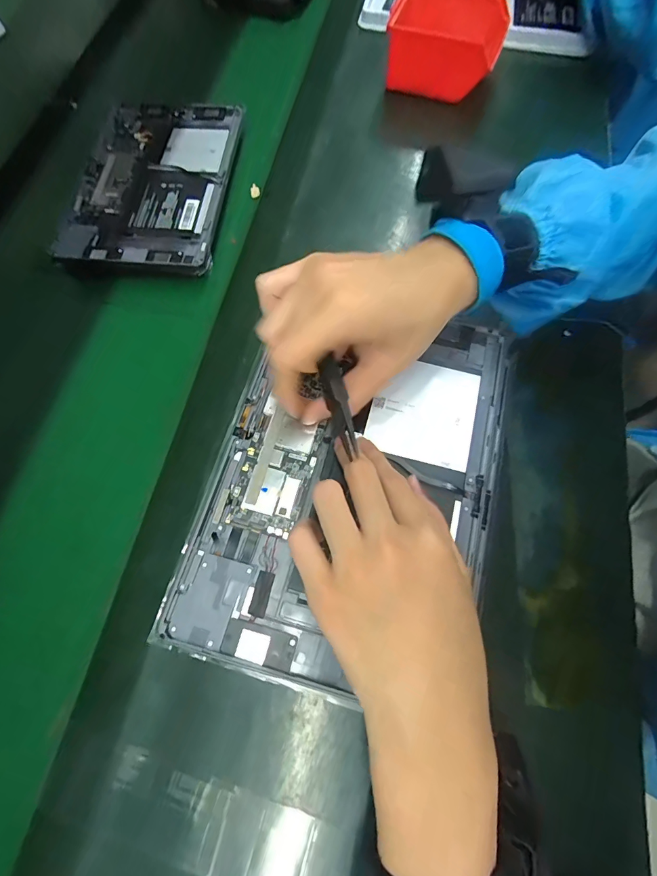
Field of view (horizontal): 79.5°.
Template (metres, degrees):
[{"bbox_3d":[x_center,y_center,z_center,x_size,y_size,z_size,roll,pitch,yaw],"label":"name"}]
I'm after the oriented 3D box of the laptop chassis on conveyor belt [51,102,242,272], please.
[{"bbox_3d":[-0.198,-0.294,0.458,0.167,0.019,0.264,3,68,2],"label":"laptop chassis on conveyor belt"}]

